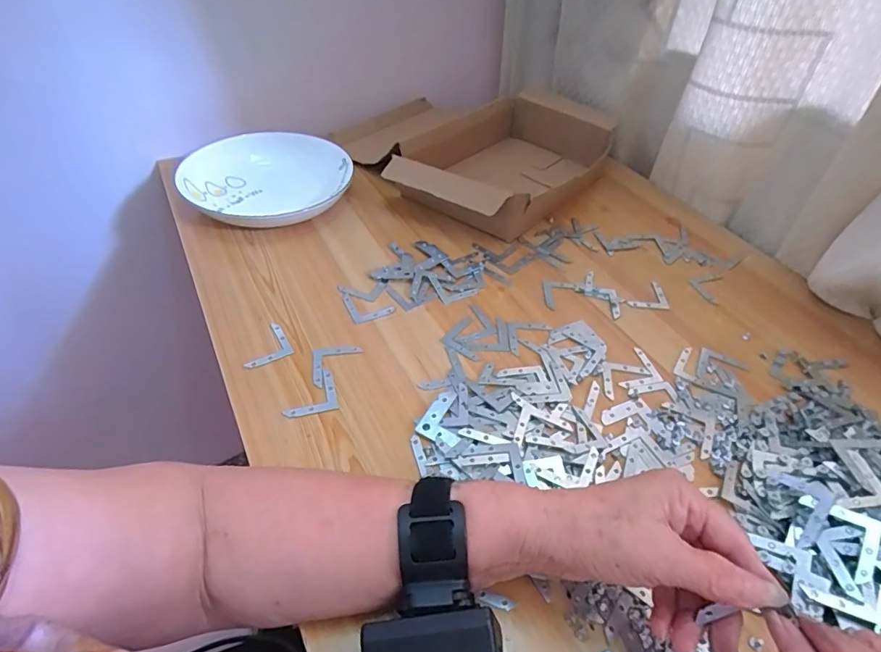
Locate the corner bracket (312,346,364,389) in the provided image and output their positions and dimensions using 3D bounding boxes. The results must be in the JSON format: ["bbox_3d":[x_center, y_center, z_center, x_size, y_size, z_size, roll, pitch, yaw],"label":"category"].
[{"bbox_3d":[-0.089,0.033,0.420,0.043,0.004,0.042,-5,46,-11],"label":"corner bracket"}]

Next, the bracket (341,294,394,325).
[{"bbox_3d":[-0.070,-0.019,0.479,0.043,0.006,0.042,-15,49,-20],"label":"bracket"}]

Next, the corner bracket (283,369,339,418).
[{"bbox_3d":[-0.107,0.055,0.396,0.042,0.004,0.040,-10,47,-15],"label":"corner bracket"}]

